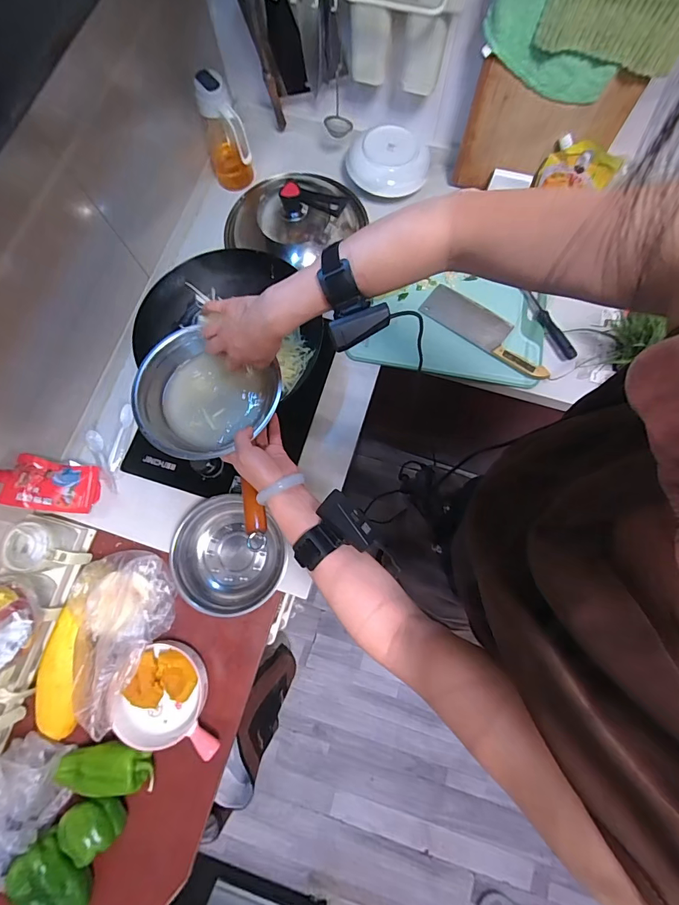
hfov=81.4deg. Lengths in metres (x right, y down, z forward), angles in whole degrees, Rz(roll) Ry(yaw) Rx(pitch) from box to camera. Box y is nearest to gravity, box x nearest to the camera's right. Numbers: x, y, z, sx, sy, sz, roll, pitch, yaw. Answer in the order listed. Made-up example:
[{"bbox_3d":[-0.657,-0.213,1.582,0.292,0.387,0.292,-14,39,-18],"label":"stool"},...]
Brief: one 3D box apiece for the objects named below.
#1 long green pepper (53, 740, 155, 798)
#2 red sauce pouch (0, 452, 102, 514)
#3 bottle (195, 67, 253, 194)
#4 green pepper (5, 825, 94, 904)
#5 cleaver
[{"bbox_3d":[-0.360,0.485,0.613,0.145,0.056,0.064,-1,75,1],"label":"long green pepper"},{"bbox_3d":[-0.493,0.055,0.673,0.031,0.162,0.087,7,83,33],"label":"red sauce pouch"},{"bbox_3d":[-0.239,-0.650,0.819,0.078,0.209,0.097,-22,76,-4],"label":"bottle"},{"bbox_3d":[-0.401,0.606,0.553,0.070,0.054,0.118,-44,79,-9],"label":"green pepper"},{"bbox_3d":[0.298,-0.244,0.791,0.274,0.029,0.075,35,79,10],"label":"cleaver"}]

